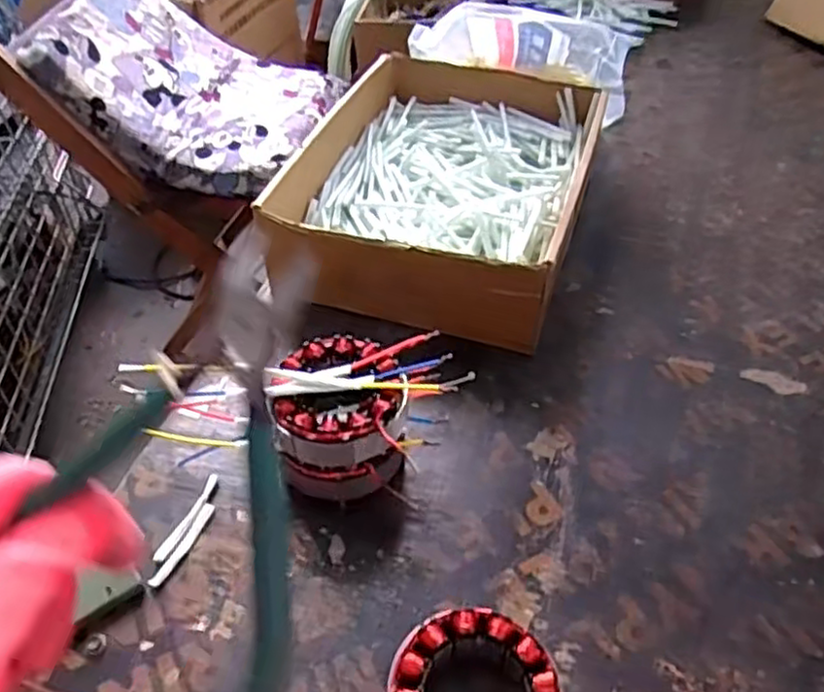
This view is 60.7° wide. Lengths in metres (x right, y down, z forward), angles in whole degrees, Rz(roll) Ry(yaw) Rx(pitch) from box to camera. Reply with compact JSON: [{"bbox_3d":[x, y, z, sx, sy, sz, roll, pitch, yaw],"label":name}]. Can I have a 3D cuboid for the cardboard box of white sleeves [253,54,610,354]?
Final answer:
[{"bbox_3d":[0.036,-0.153,0.660,0.241,0.082,0.324,12,47,13],"label":"cardboard box of white sleeves"}]

